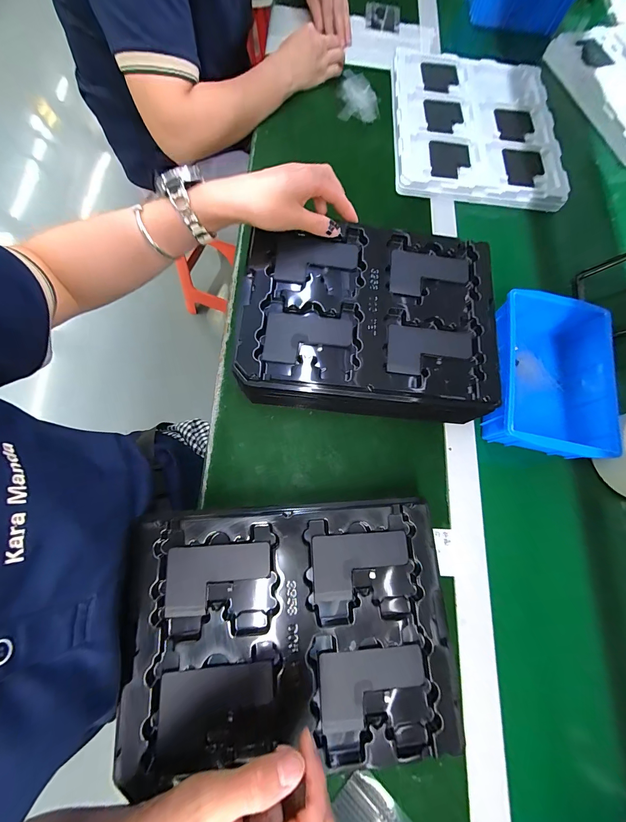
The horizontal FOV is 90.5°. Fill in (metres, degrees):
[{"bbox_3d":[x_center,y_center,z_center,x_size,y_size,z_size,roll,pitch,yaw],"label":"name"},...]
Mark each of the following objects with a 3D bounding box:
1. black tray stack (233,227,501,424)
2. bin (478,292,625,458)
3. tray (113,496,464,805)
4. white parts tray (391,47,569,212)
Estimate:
[{"bbox_3d":[0.061,-0.109,0.381,0.287,0.075,0.210,5,75,-1],"label":"black tray stack"},{"bbox_3d":[0.304,-0.044,0.402,0.138,0.064,0.197,11,74,-1],"label":"bin"},{"bbox_3d":[-0.018,0.195,0.284,0.284,0.026,0.207,-2,75,-3],"label":"tray"},{"bbox_3d":[0.281,-0.511,0.555,0.278,0.027,0.333,3,74,-3],"label":"white parts tray"}]

